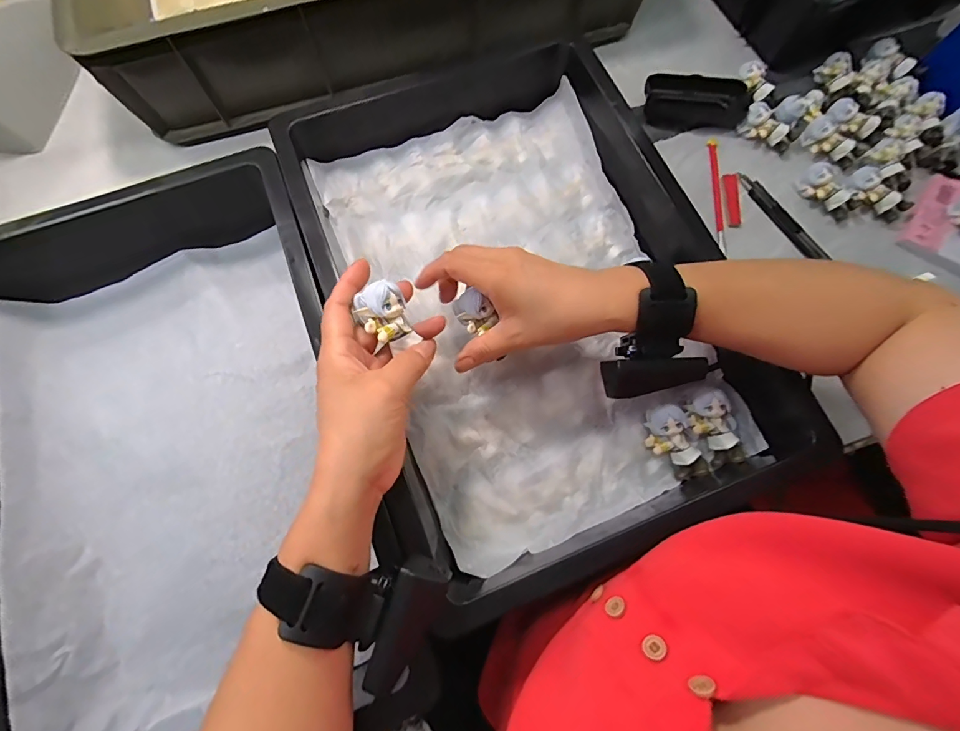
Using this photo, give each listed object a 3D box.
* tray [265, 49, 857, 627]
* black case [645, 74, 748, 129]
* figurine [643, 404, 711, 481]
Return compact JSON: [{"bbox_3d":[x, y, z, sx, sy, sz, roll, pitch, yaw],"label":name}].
[{"bbox_3d":[0.034,-0.084,0.382,0.325,0.077,0.492,-18,75,-3],"label":"tray"},{"bbox_3d":[0.249,-0.307,0.513,0.113,0.034,0.055,13,74,4],"label":"black case"},{"bbox_3d":[0.164,0.067,0.370,0.037,0.028,0.067,-33,93,-7],"label":"figurine"}]

